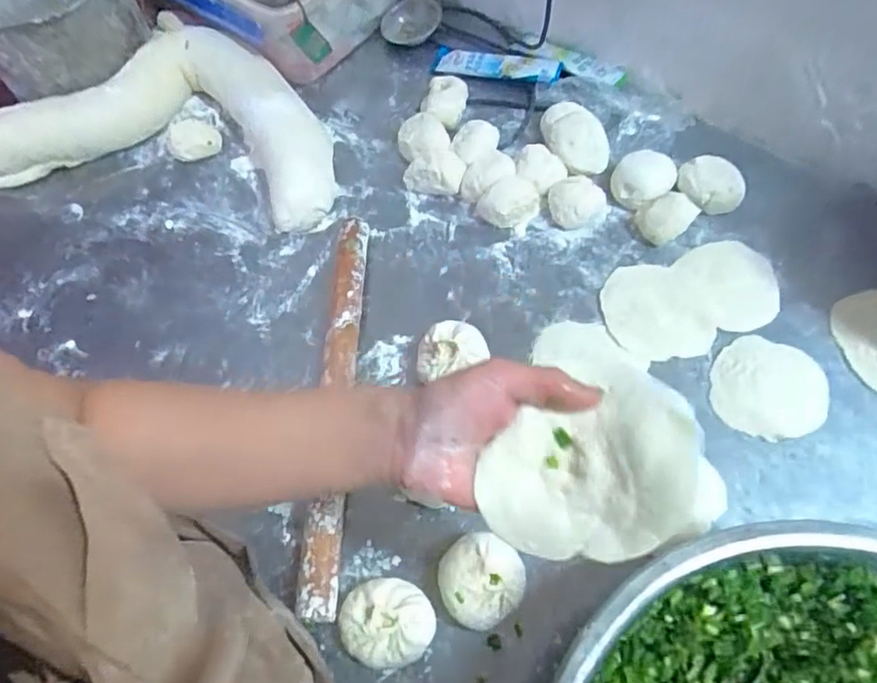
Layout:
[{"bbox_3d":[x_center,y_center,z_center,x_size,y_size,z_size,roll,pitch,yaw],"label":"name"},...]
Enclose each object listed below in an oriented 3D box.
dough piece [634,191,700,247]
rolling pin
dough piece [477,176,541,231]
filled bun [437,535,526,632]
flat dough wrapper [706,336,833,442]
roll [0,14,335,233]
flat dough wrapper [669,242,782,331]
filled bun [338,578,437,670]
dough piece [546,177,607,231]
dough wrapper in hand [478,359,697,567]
[{"bbox_3d":[0.248,-0.136,0.641,0.055,0.033,0.056,30,68,17],"label":"dough piece"},{"bbox_3d":[-0.098,0.052,0.572,0.034,0.039,0.400,-1,63,3],"label":"rolling pin"},{"bbox_3d":[0.082,-0.156,0.668,0.060,0.034,0.053,-33,66,-13],"label":"dough piece"},{"bbox_3d":[0.036,0.199,0.484,0.065,0.042,0.069,-1,63,3],"label":"filled bun"},{"bbox_3d":[0.322,0.044,0.565,0.101,0.012,0.101,-1,63,3],"label":"flat dough wrapper"},{"bbox_3d":[-0.390,-0.286,0.738,0.557,0.071,0.256,8,64,7],"label":"roll"},{"bbox_3d":[0.316,-0.064,0.627,0.104,0.009,0.108,-1,63,3],"label":"flat dough wrapper"},{"bbox_3d":[-0.041,0.229,0.474,0.074,0.043,0.063,1,63,4],"label":"filled bun"},{"bbox_3d":[0.157,-0.156,0.663,0.064,0.028,0.055,12,64,9],"label":"dough piece"},{"bbox_3d":[0.081,0.071,0.308,0.095,0.020,0.118,40,105,13],"label":"dough wrapper in hand"}]

